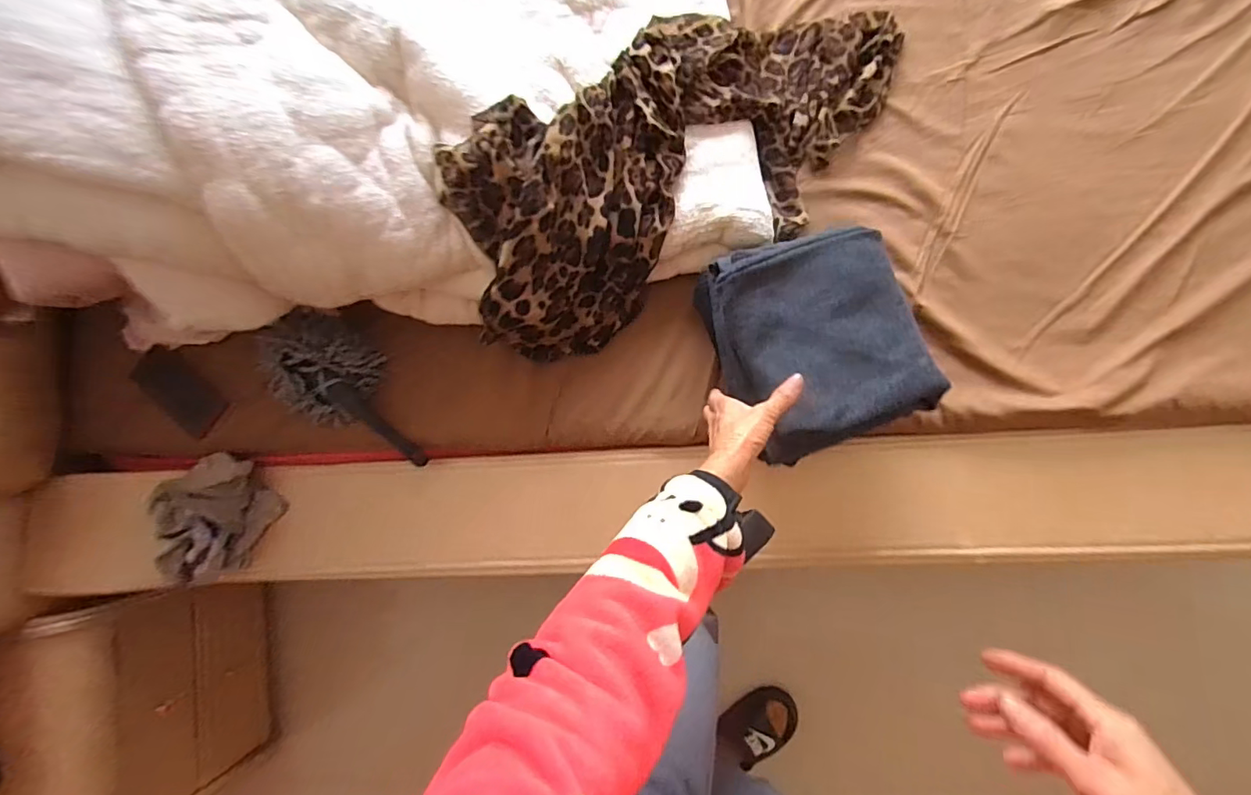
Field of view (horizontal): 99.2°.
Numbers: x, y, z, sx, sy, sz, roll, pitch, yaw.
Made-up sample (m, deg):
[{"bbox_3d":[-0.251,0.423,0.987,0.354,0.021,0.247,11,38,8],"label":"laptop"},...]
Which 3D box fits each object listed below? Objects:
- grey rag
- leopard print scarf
[{"bbox_3d":[-0.672,0.202,0.849,0.130,0.123,0.203,31,91,8],"label":"grey rag"},{"bbox_3d":[0.095,-0.329,0.752,0.730,0.208,0.309,-35,83,-8],"label":"leopard print scarf"}]

